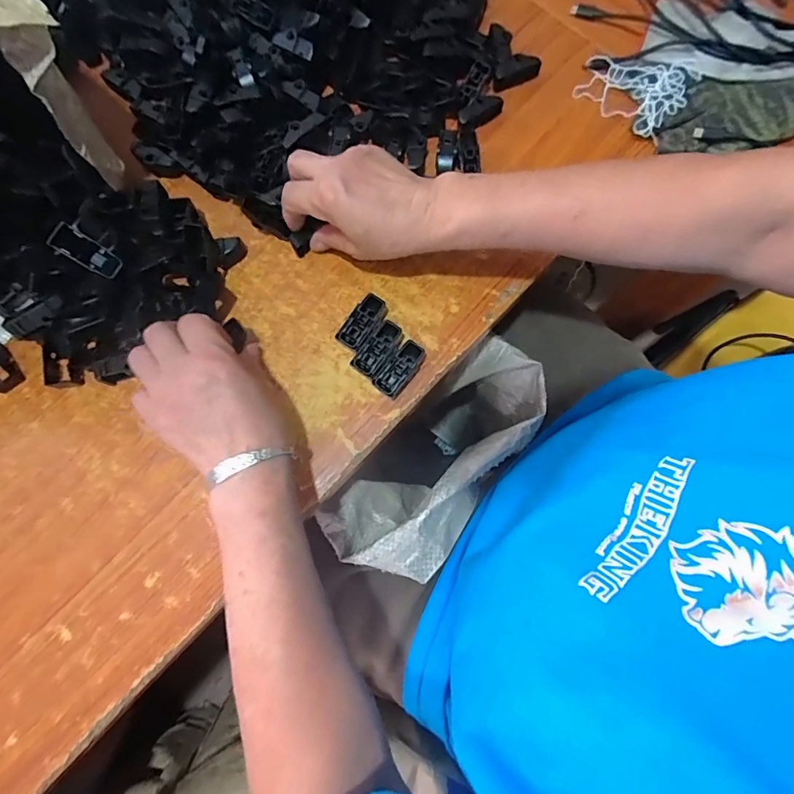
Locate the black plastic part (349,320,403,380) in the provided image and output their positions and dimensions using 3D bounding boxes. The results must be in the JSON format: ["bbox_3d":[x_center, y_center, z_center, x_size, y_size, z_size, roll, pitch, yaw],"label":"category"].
[{"bbox_3d":[-0.016,-0.039,0.383,0.024,0.021,0.049,35,81,6],"label":"black plastic part"}]

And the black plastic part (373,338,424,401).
[{"bbox_3d":[0.003,-0.022,0.380,0.023,0.020,0.049,38,81,7],"label":"black plastic part"}]

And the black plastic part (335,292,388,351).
[{"bbox_3d":[-0.029,-0.062,0.387,0.022,0.021,0.049,36,81,6],"label":"black plastic part"}]

